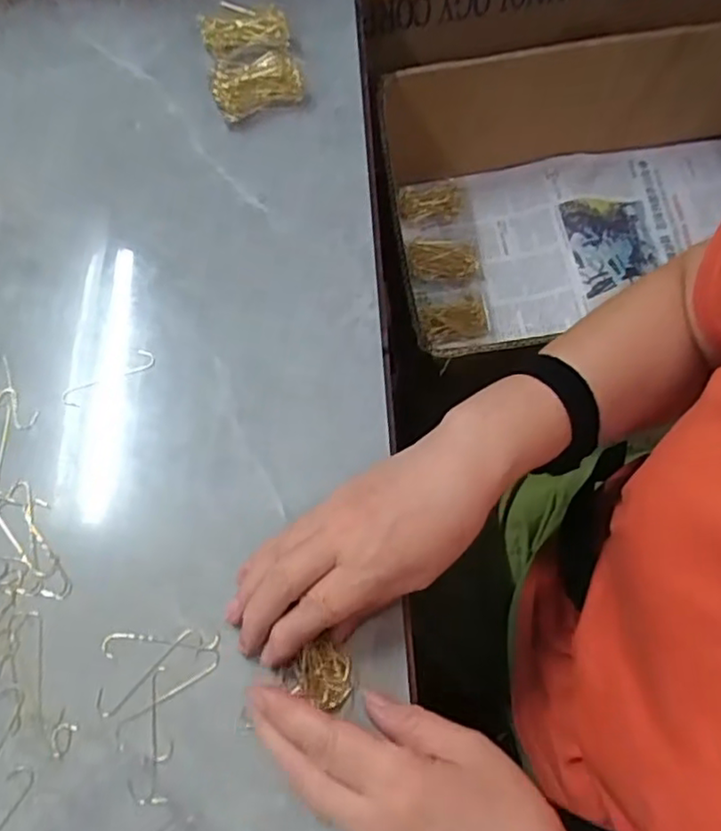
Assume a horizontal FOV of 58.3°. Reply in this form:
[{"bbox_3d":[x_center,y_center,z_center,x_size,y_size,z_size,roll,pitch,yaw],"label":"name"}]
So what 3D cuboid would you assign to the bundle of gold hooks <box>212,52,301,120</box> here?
[{"bbox_3d":[-0.085,-0.269,0.519,0.071,0.021,0.054,-20,65,-6],"label":"bundle of gold hooks"}]

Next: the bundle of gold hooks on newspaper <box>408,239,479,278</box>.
[{"bbox_3d":[0.087,-0.172,0.695,0.073,0.009,0.051,5,65,6],"label":"bundle of gold hooks on newspaper"}]

